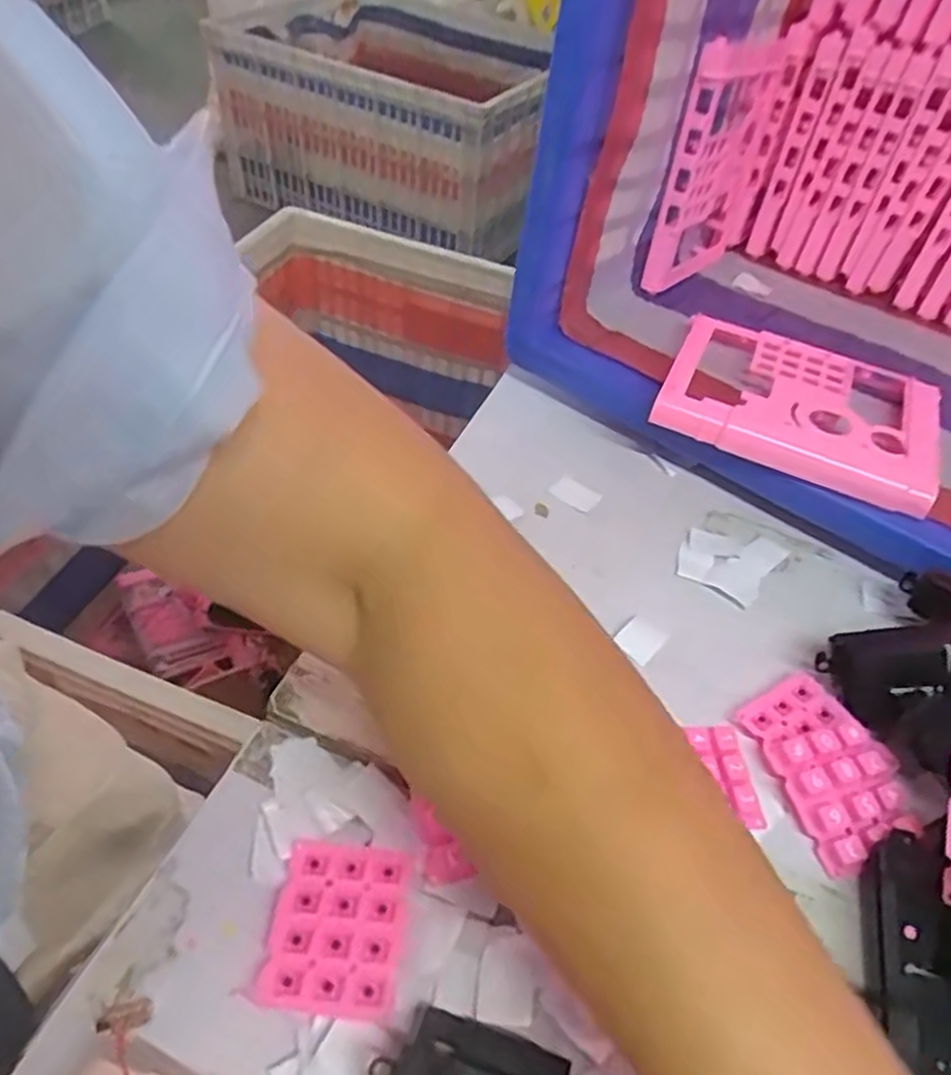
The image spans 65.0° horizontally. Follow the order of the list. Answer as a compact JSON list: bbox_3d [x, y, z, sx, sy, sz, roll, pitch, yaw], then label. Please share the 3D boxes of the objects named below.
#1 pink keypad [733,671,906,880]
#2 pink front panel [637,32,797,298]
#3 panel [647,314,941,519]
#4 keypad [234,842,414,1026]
[{"bbox_3d":[0.160,0.103,0.343,0.054,0.019,0.087,-11,51,-15],"label":"pink keypad"},{"bbox_3d":[0.180,-0.274,0.566,0.021,0.167,0.152,31,42,24],"label":"pink front panel"},{"bbox_3d":[0.204,-0.082,0.468,0.167,0.025,0.125,21,47,13],"label":"panel"},{"bbox_3d":[-0.053,0.150,0.288,0.051,0.008,0.057,9,48,2],"label":"keypad"}]

